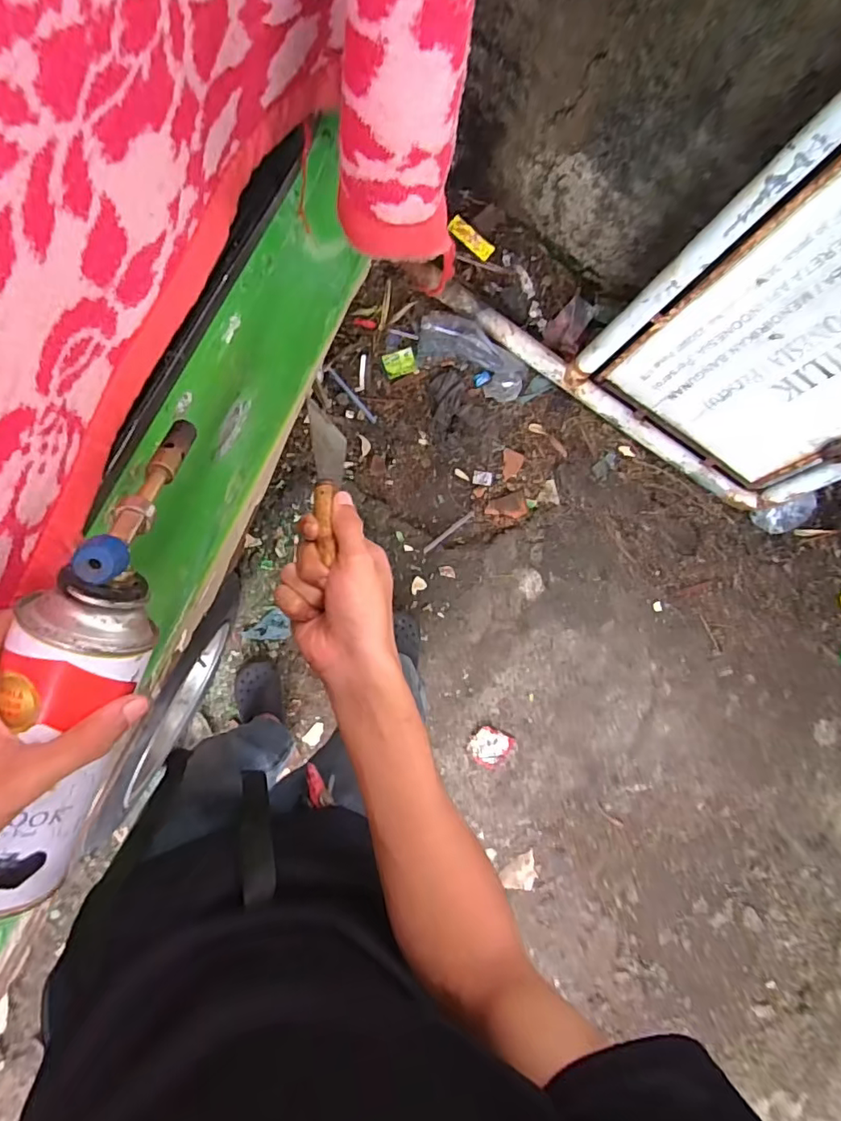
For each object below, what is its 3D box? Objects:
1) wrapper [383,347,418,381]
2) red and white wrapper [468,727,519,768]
[{"bbox_3d":[-0.052,-0.506,1.413,0.084,0.009,0.062,-21,92,-8],"label":"wrapper"},{"bbox_3d":[0.186,0.483,1.416,0.121,0.011,0.095,25,86,-8],"label":"red and white wrapper"}]

